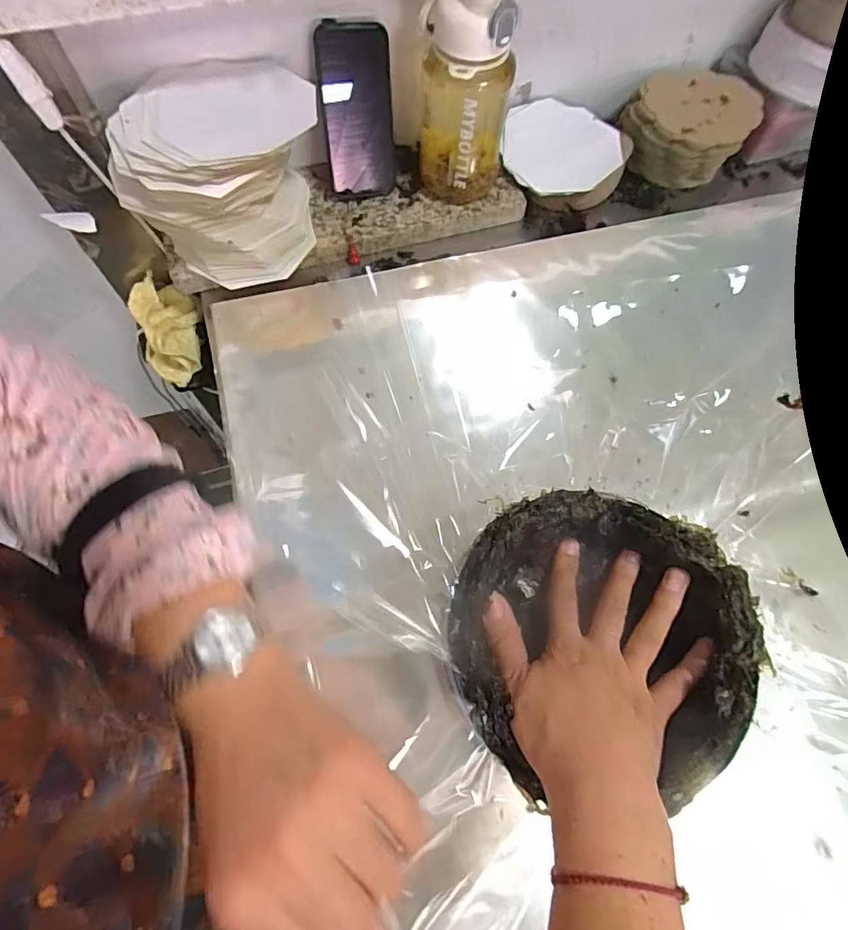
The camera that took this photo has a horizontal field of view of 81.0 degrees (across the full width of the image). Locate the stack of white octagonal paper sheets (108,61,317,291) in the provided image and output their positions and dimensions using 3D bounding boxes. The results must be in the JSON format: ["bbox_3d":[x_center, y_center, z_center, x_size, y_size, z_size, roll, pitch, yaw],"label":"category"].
[{"bbox_3d":[-0.192,-0.288,0.493,0.165,0.123,0.166,13,68,4],"label":"stack of white octagonal paper sheets"}]

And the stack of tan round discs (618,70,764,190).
[{"bbox_3d":[0.311,-0.404,0.600,0.143,0.064,0.108,29,70,10],"label":"stack of tan round discs"}]

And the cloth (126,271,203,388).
[{"bbox_3d":[-0.305,-0.164,0.590,0.074,0.057,0.124,-27,71,-12],"label":"cloth"}]

